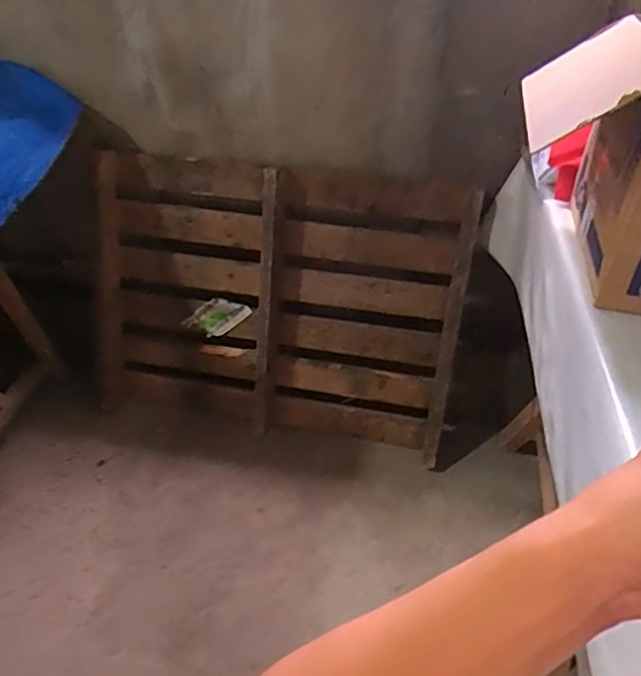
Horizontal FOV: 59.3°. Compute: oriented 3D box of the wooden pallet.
[{"bbox_3d":[-0.148,-0.093,1.514,1.028,0.718,0.116,10,21,7],"label":"wooden pallet"}]

